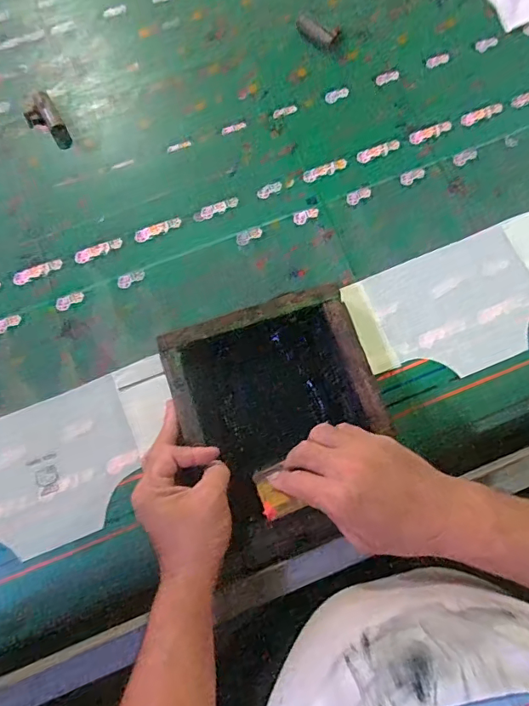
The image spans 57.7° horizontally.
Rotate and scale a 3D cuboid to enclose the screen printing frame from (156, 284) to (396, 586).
[{"bbox_3d":[0.022,0.069,0.508,0.205,0.029,0.256,-19,75,-5],"label":"screen printing frame"}]

